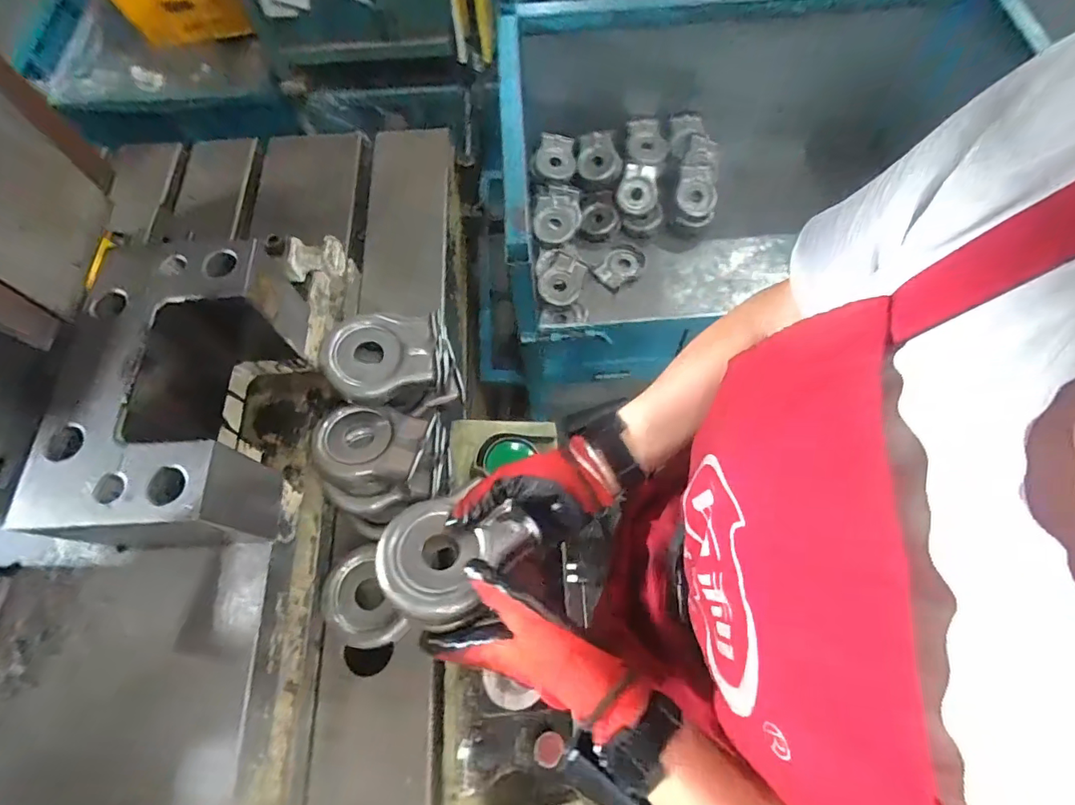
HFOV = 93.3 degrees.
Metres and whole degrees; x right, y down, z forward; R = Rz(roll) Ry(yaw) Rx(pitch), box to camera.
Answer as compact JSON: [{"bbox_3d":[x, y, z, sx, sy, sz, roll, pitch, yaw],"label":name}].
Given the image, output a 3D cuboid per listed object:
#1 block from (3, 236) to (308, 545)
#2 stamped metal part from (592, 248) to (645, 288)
[{"bbox_3d":[-0.297,-0.010,0.440,0.133,0.118,0.246,-4,67,1],"label":"block"},{"bbox_3d":[0.205,-0.332,1.239,0.085,0.026,0.116,32,72,15],"label":"stamped metal part"}]

